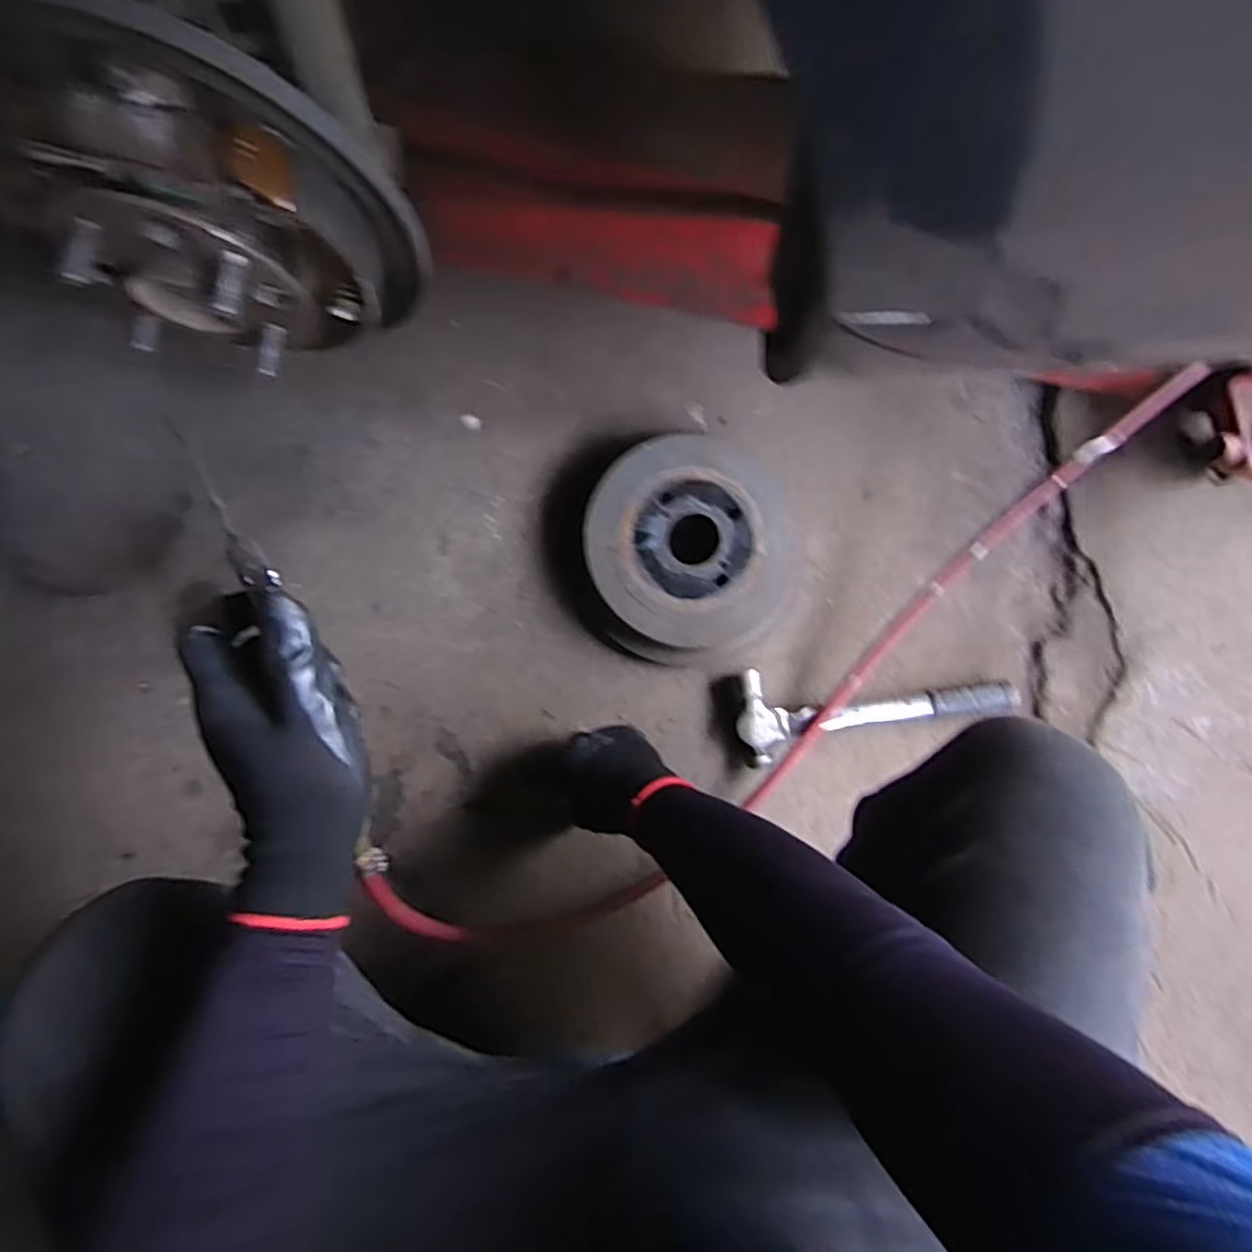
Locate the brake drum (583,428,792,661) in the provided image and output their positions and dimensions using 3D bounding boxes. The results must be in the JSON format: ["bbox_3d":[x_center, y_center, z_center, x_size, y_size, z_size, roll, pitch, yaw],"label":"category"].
[{"bbox_3d":[0.069,-0.078,0.711,0.216,0.056,0.229,-6,85,-4],"label":"brake drum"}]

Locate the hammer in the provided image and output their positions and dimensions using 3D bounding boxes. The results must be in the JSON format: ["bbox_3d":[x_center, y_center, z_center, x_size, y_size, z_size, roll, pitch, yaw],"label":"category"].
[{"bbox_3d":[0.263,0.087,0.717,0.290,0.037,0.090,-3,85,-4],"label":"hammer"}]

